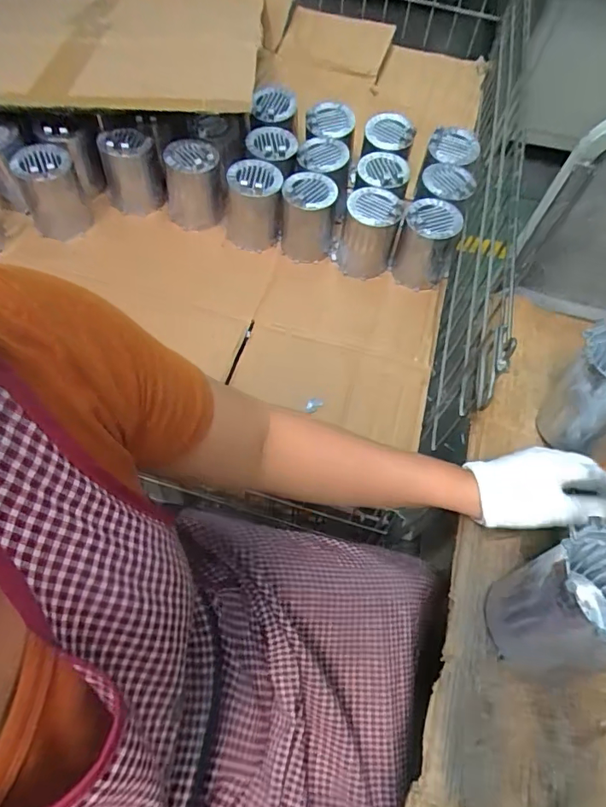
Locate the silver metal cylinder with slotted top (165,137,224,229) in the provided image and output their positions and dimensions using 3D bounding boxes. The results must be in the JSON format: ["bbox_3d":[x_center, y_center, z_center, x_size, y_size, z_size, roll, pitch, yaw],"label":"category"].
[{"bbox_3d":[-0.186,-0.367,0.834,0.097,0.123,0.114,-9,63,-9],"label":"silver metal cylinder with slotted top"}]

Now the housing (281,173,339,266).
[{"bbox_3d":[0.008,-0.313,0.818,0.085,0.116,0.087,7,61,0],"label":"housing"}]

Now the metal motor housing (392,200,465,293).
[{"bbox_3d":[0.204,-0.262,0.802,0.090,0.120,0.088,19,62,6],"label":"metal motor housing"}]

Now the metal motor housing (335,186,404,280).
[{"bbox_3d":[0.106,-0.286,0.806,0.090,0.115,0.090,10,61,1],"label":"metal motor housing"}]

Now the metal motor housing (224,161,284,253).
[{"bbox_3d":[-0.084,-0.333,0.817,0.095,0.118,0.085,5,61,-2],"label":"metal motor housing"}]

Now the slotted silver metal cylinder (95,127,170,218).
[{"bbox_3d":[-0.292,-0.395,0.836,0.095,0.125,0.090,-18,64,-13],"label":"slotted silver metal cylinder"}]

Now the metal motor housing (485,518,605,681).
[{"bbox_3d":[0.220,0.156,0.383,0.111,0.111,0.084,-13,63,-11],"label":"metal motor housing"}]

